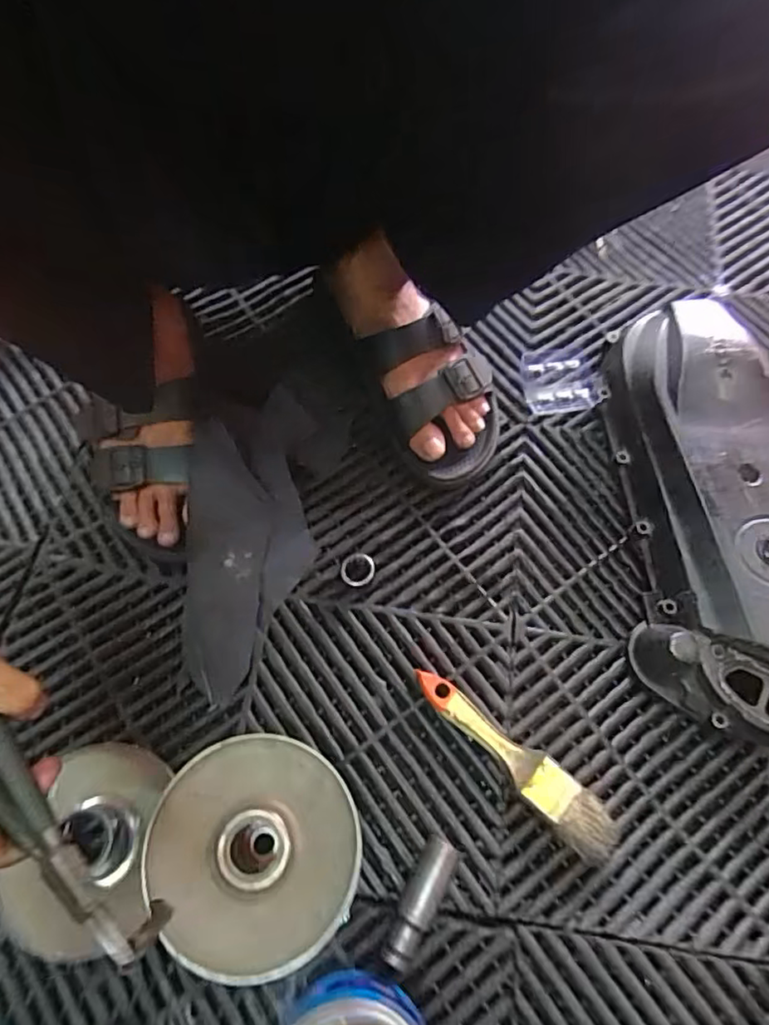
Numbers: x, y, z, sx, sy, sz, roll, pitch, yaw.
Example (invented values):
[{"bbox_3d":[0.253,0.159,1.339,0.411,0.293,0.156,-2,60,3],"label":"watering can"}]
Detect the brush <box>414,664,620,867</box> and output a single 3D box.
[{"bbox_3d":[0.097,0.181,0.457,0.036,0.022,0.176,-42,73,-18],"label":"brush"}]

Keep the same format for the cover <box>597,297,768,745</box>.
[{"bbox_3d":[0.287,-0.011,0.513,0.159,0.085,0.373,1,65,0],"label":"cover"}]

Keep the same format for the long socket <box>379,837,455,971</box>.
[{"bbox_3d":[0.024,0.268,0.419,0.024,0.025,0.081,25,67,10],"label":"long socket"}]

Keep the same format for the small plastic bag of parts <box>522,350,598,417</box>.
[{"bbox_3d":[0.172,-0.132,0.602,0.067,0.016,0.072,-3,65,-2],"label":"small plastic bag of parts"}]

